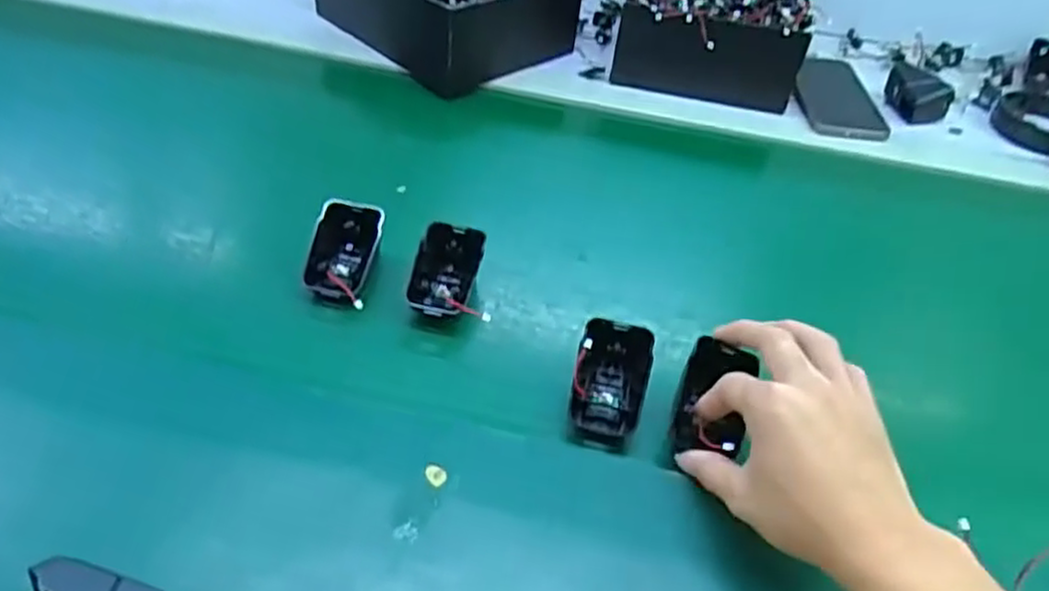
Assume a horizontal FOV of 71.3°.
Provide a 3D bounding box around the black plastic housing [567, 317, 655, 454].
[{"bbox_3d":[0.052,0.054,0.445,0.045,0.024,0.077,10,81,9],"label":"black plastic housing"}]

